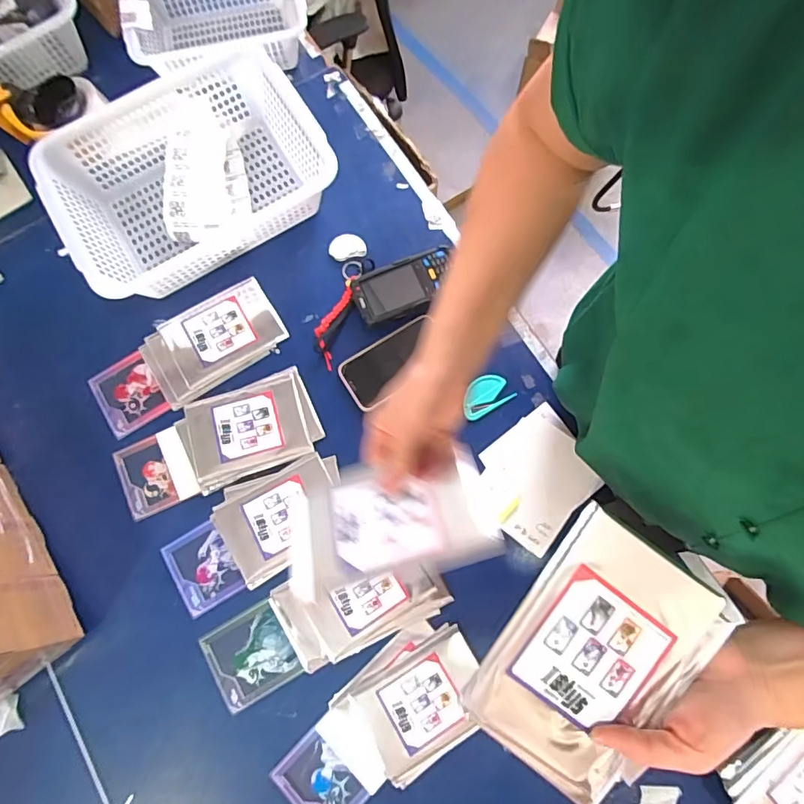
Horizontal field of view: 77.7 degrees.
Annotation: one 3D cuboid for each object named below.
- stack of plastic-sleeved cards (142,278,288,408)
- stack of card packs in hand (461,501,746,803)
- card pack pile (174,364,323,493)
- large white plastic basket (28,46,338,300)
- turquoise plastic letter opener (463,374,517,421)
[{"bbox_3d":[-0.263,-0.086,0.694,0.184,0.010,0.117,-32,75,-8],"label":"stack of plastic-sleeved cards"},{"bbox_3d":[0.123,0.159,0.319,0.117,0.037,0.158,33,80,9],"label":"stack of card packs in hand"},{"bbox_3d":[-0.205,0.035,0.663,0.174,0.013,0.120,-20,74,-5],"label":"card pack pile"},{"bbox_3d":[-0.290,-0.310,0.699,0.348,0.106,0.251,-26,75,-6],"label":"large white plastic basket"},{"bbox_3d":[0.111,-0.009,0.673,0.071,0.007,0.045,-29,78,-5],"label":"turquoise plastic letter opener"}]

